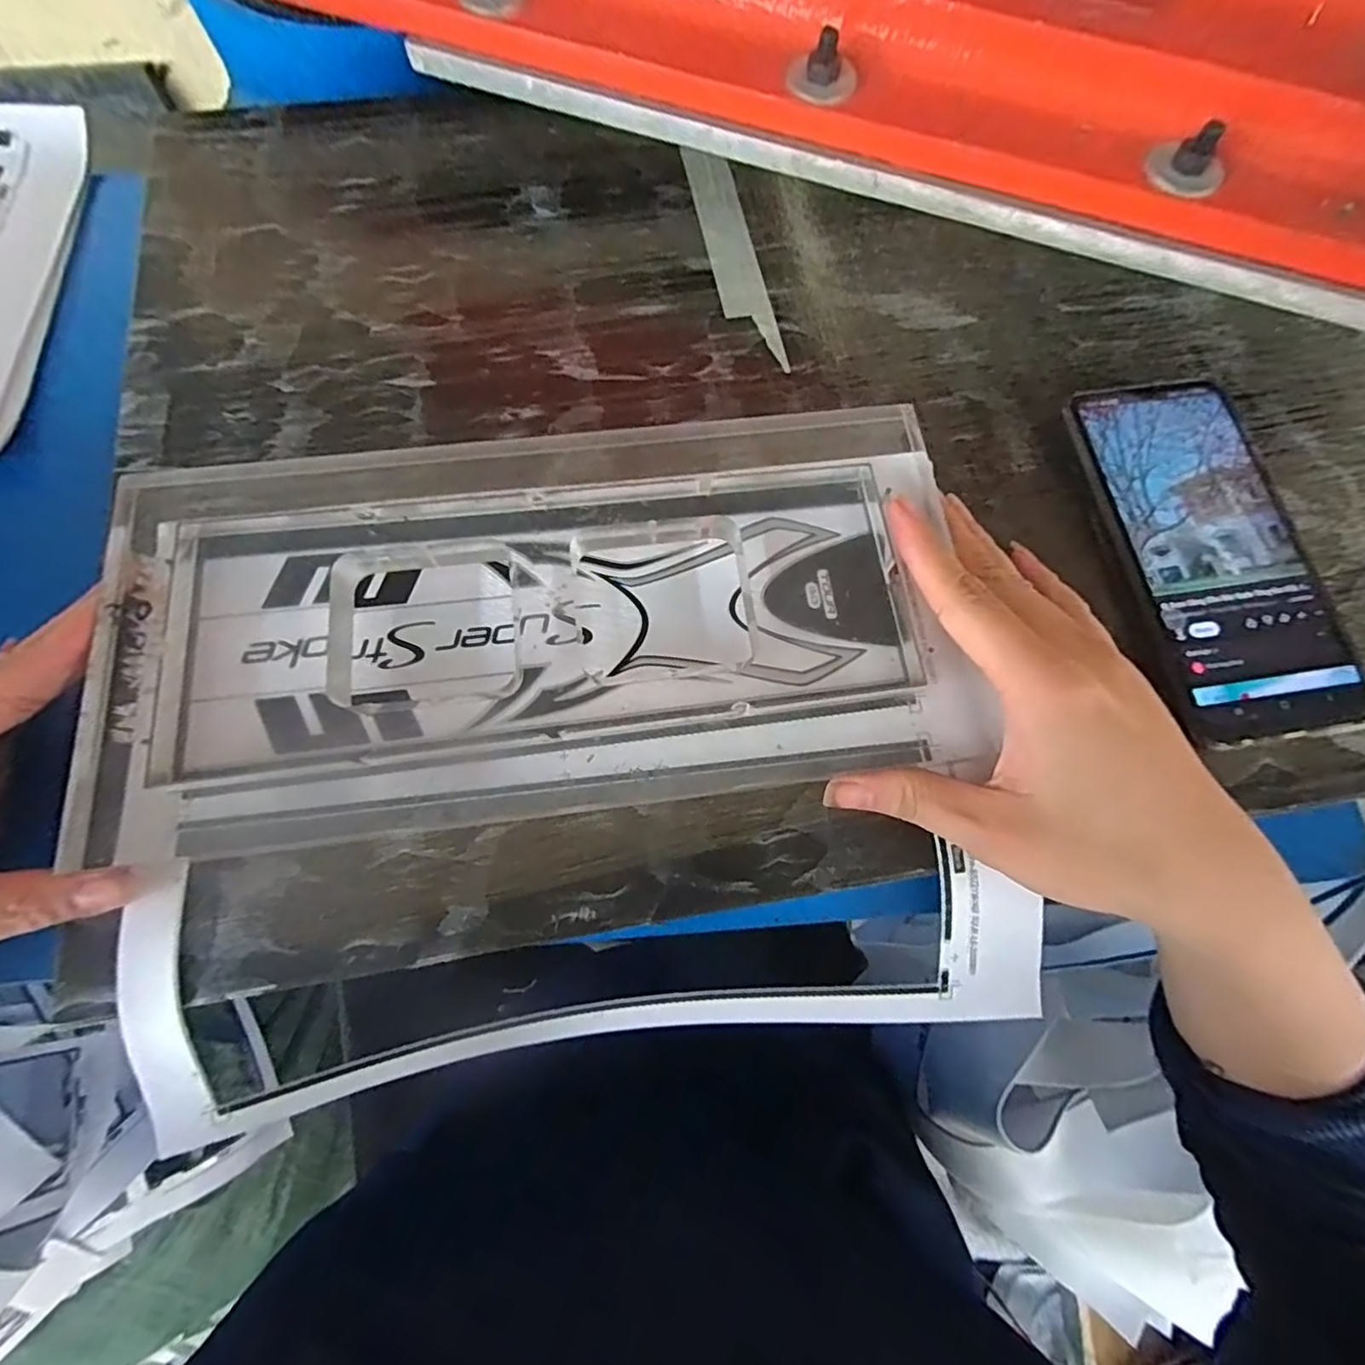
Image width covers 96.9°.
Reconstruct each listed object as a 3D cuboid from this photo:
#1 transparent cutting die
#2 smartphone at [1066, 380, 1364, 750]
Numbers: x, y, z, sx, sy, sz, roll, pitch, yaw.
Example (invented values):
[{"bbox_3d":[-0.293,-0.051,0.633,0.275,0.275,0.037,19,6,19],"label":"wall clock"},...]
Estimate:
[{"bbox_3d":[-0.055,-0.027,0.236,0.305,0.025,0.149,-7,72,-4],"label":"transparent cutting die"},{"bbox_3d":[0.220,-0.056,0.256,0.074,0.013,0.163,-6,72,-3],"label":"smartphone"}]

